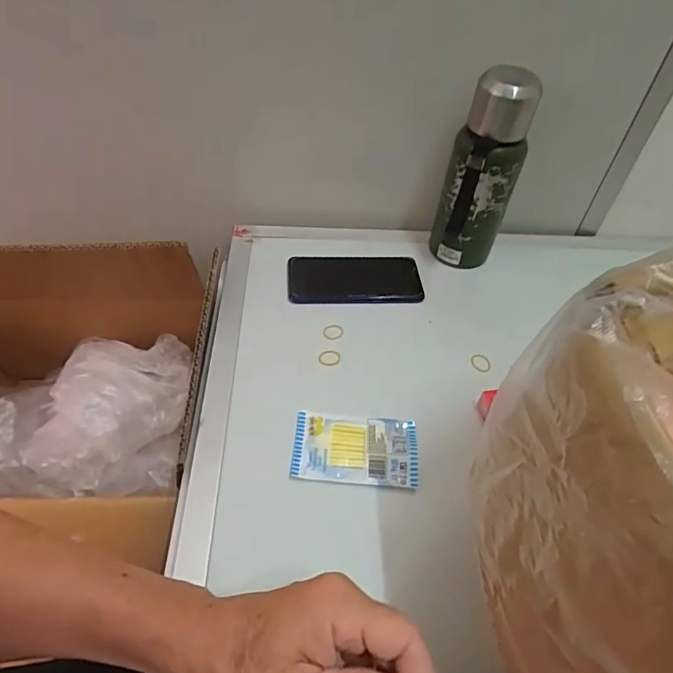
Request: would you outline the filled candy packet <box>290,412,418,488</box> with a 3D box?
[{"bbox_3d":[0.016,0.094,0.420,0.103,0.010,0.060,5,47,0],"label":"filled candy packet"}]

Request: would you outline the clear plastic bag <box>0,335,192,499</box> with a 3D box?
[{"bbox_3d":[-0.344,0.086,0.647,0.285,0.124,0.209,2,47,-3],"label":"clear plastic bag"}]

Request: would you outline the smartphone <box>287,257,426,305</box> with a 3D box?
[{"bbox_3d":[0.021,-0.066,0.567,0.149,0.012,0.071,0,47,-5],"label":"smartphone"}]

